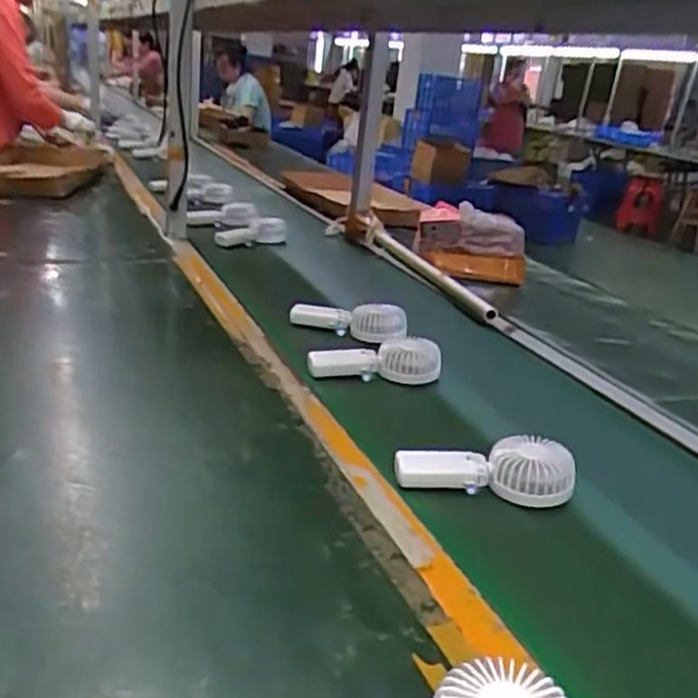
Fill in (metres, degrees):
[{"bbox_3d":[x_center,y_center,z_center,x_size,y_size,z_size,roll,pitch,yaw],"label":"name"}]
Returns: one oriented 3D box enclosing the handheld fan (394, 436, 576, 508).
[{"bbox_3d":[0.145,0.122,0.749,0.184,0.046,0.067,6,23,-2],"label":"handheld fan"}]

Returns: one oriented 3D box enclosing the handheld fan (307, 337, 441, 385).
[{"bbox_3d":[0.037,0.010,1.011,0.194,0.041,0.078,1,24,-14],"label":"handheld fan"}]

